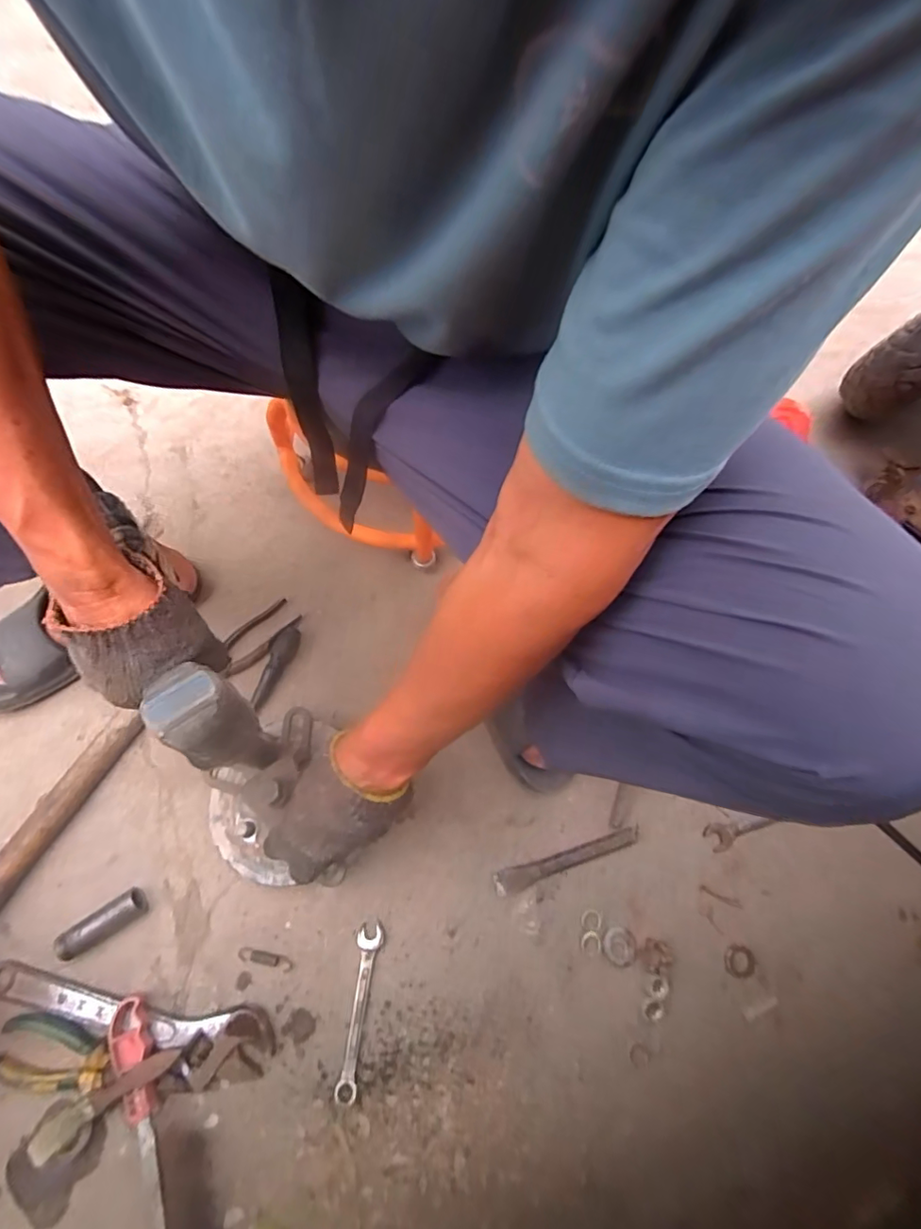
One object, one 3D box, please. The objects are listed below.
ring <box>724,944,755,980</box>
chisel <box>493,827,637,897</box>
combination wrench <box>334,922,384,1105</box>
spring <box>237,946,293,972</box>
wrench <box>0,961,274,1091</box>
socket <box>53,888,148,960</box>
[{"bbox_3d":[0.293,0.365,0.552,0.031,0.006,0.031,1,67,-3],"label":"ring"},{"bbox_3d":[0.117,0.268,0.570,0.163,0.013,0.023,-14,68,-9],"label":"chisel"},{"bbox_3d":[-0.099,0.385,0.515,0.025,0.009,0.141,6,67,-1],"label":"combination wrench"},{"bbox_3d":[-0.197,0.348,0.529,0.057,0.006,0.013,12,65,3],"label":"spring"},{"bbox_3d":[-0.320,0.390,0.499,0.279,0.017,0.058,10,67,1],"label":"wrench"},{"bbox_3d":[-0.363,0.312,0.529,0.082,0.025,0.025,-31,72,-15],"label":"socket"}]

